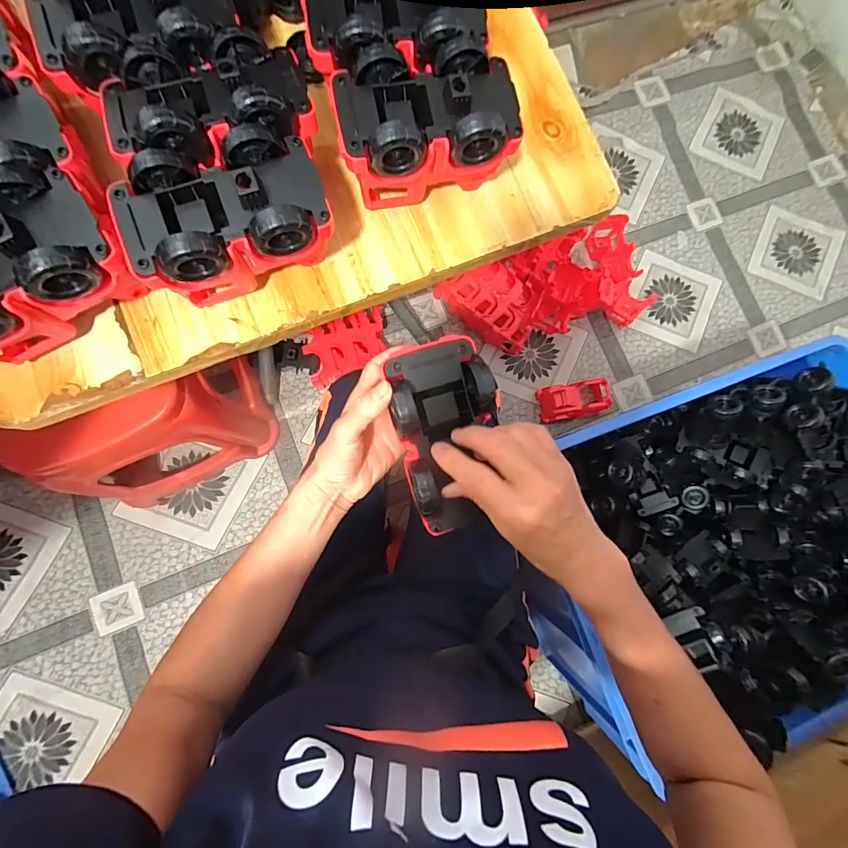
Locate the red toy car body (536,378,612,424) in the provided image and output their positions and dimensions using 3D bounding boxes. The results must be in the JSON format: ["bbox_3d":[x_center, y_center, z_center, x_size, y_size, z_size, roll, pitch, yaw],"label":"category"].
[{"bbox_3d":[0.348,-0.057,0.953,0.148,0.074,0.083,-10,82,-7],"label":"red toy car body"}]

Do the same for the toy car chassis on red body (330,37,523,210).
[{"bbox_3d":[0.000,-0.260,0.381,0.153,0.106,0.090,-13,82,-7],"label":"toy car chassis on red body"}]

